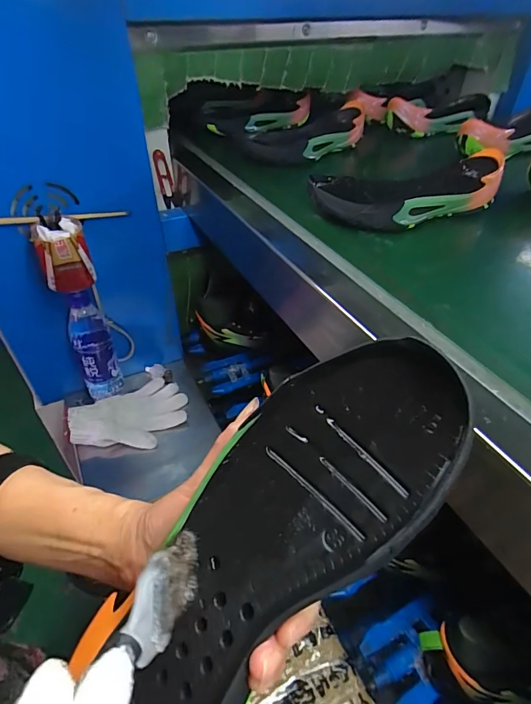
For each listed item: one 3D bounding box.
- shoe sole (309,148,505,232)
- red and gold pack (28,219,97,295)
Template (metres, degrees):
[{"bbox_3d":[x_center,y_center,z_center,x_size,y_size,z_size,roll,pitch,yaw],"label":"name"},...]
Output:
[{"bbox_3d":[0.171,-0.192,0.484,0.240,0.048,0.101,-9,43,-9],"label":"shoe sole"},{"bbox_3d":[-0.283,-0.137,0.574,0.064,0.088,0.063,-16,45,-17],"label":"red and gold pack"}]

